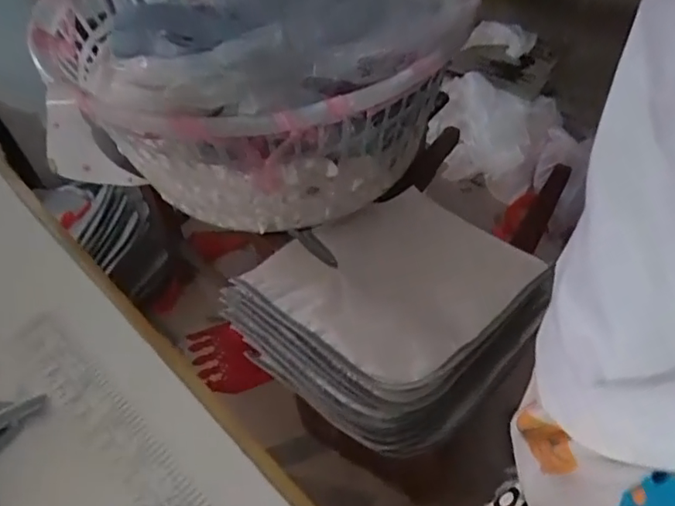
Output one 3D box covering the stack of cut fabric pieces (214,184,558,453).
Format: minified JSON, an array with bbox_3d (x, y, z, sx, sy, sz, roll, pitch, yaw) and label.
[{"bbox_3d":[0.064,0.049,0.639,0.286,0.087,0.272,-37,58,-24],"label":"stack of cut fabric pieces"}]

